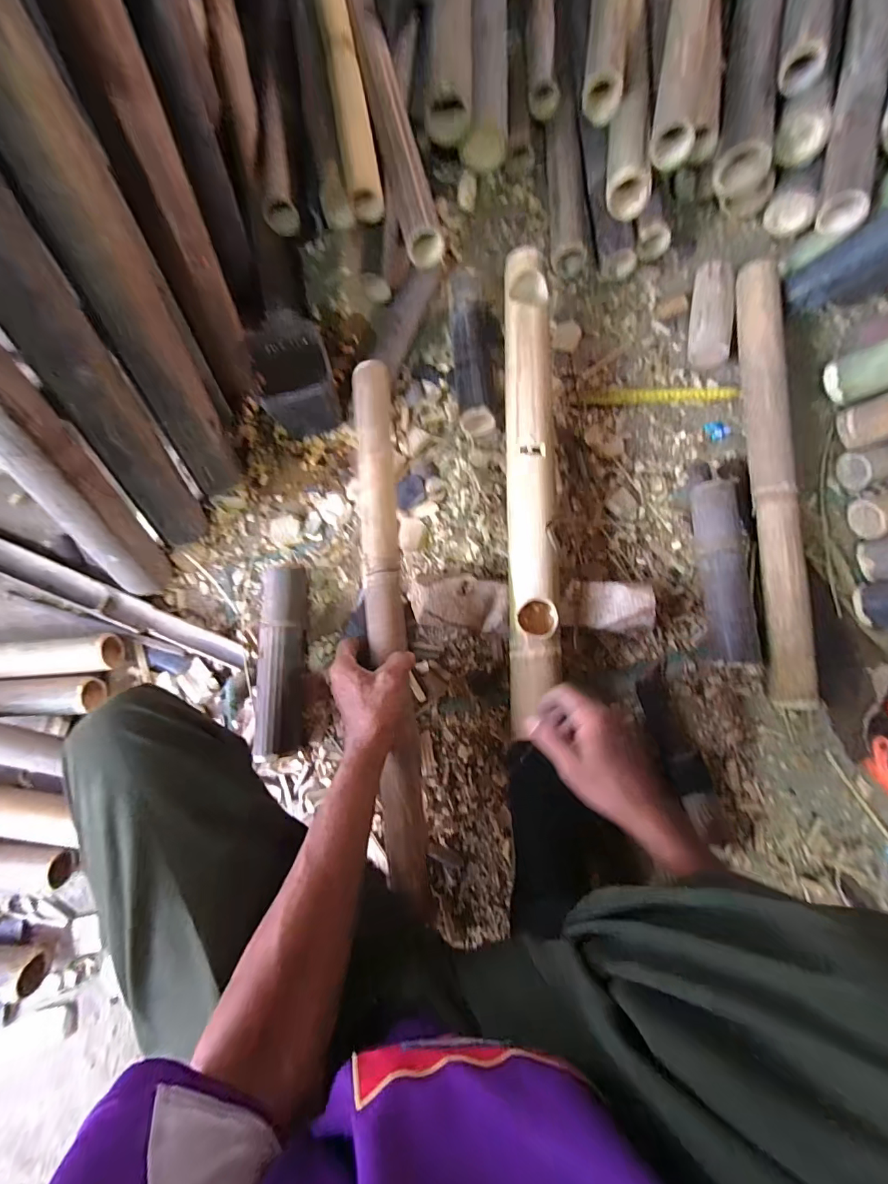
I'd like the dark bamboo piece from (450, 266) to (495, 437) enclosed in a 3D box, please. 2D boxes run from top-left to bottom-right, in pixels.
[{"bbox_3d":[0.044,-0.377,0.712,0.064,0.069,0.273,-2,79,0],"label":"dark bamboo piece"}]

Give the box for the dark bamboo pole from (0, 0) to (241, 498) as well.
[{"bbox_3d":[-0.348,-0.315,0.516,0.066,0.465,0.085,1,54,1],"label":"dark bamboo pole"}]

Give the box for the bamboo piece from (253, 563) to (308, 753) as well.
[{"bbox_3d":[-0.226,0.091,0.633,0.054,0.057,0.250,-2,79,0],"label":"bamboo piece"}]

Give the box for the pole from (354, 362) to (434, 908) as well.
[{"bbox_3d":[-0.066,0.023,0.522,0.048,0.064,0.647,-6,82,0],"label":"pole"}]

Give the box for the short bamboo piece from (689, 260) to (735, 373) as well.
[{"bbox_3d":[0.431,-0.447,0.726,0.061,0.066,0.162,8,79,2],"label":"short bamboo piece"}]

